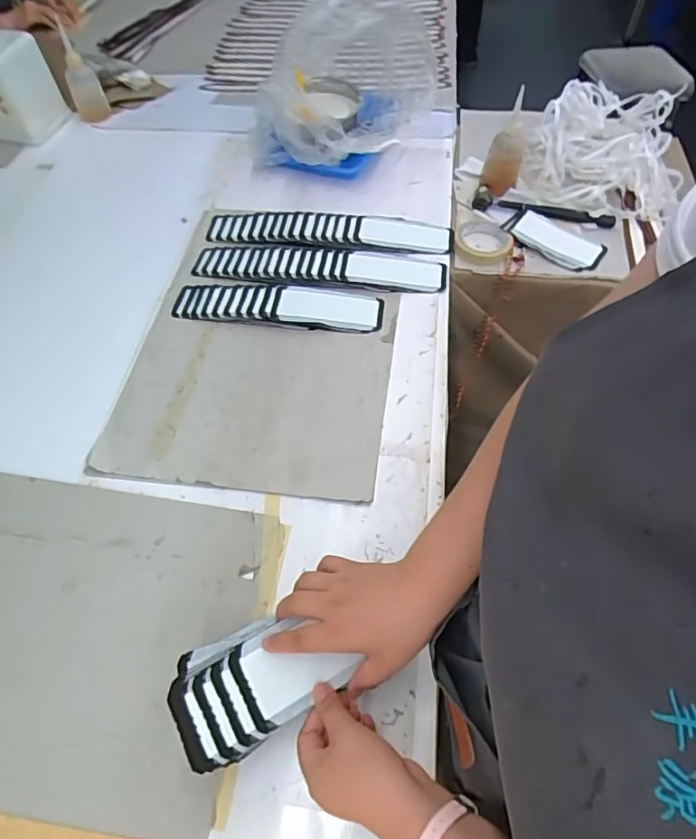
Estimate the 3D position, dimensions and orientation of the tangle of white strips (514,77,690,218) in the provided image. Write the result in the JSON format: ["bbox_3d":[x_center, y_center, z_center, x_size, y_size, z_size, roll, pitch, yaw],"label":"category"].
[{"bbox_3d":[0.466,-0.502,0.941,0.265,0.112,0.297,14,58,13],"label":"tangle of white strips"}]

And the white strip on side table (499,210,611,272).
[{"bbox_3d":[0.347,-0.308,0.873,0.167,0.025,0.085,34,64,24],"label":"white strip on side table"}]

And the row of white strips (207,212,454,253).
[{"bbox_3d":[-0.034,-0.325,0.881,0.409,0.024,0.082,6,56,8],"label":"row of white strips"}]

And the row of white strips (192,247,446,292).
[{"bbox_3d":[-0.051,-0.245,0.829,0.401,0.018,0.079,5,56,7],"label":"row of white strips"}]

